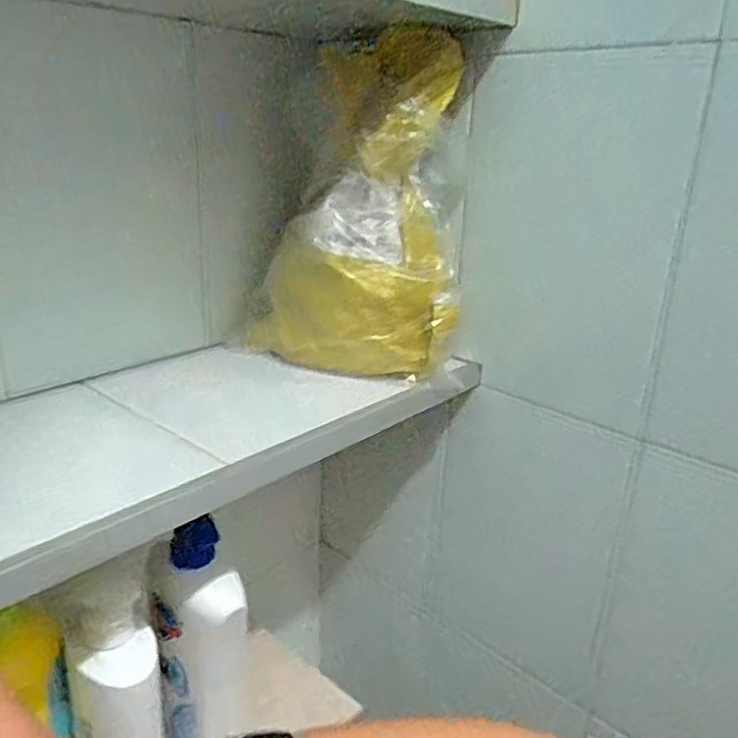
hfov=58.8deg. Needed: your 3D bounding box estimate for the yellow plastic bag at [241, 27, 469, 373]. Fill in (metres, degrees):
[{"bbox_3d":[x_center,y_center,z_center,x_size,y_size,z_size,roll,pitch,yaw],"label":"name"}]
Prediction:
[{"bbox_3d":[-0.012,-0.142,0.587,0.176,0.284,0.095,1,21,-3],"label":"yellow plastic bag"}]

